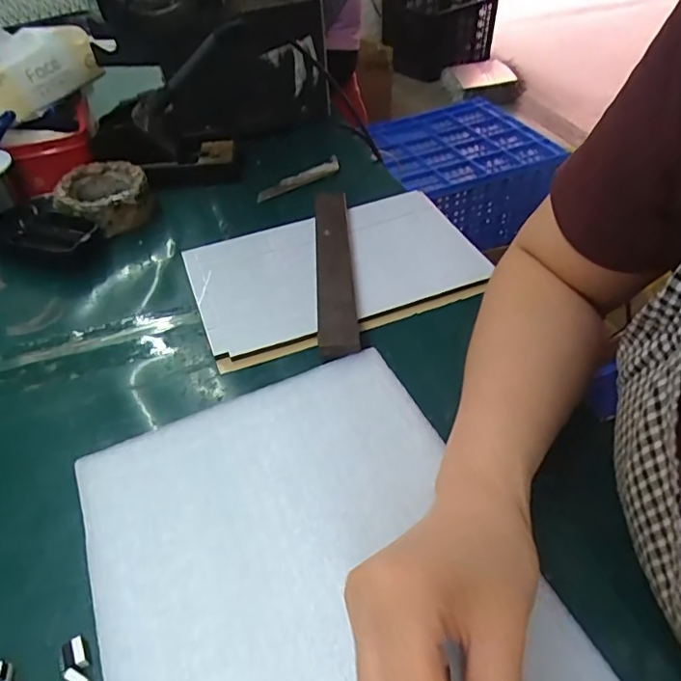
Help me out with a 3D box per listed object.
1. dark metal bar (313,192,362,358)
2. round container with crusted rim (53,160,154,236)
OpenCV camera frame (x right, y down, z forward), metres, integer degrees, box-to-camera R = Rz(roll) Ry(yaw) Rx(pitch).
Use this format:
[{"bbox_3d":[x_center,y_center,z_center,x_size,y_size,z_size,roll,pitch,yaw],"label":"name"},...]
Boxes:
[{"bbox_3d":[-0.005,-0.065,0.460,0.031,0.007,0.204,-2,48,-2],"label":"dark metal bar"},{"bbox_3d":[-0.234,-0.140,0.542,0.088,0.046,0.083,-23,47,-17],"label":"round container with crusted rim"}]

